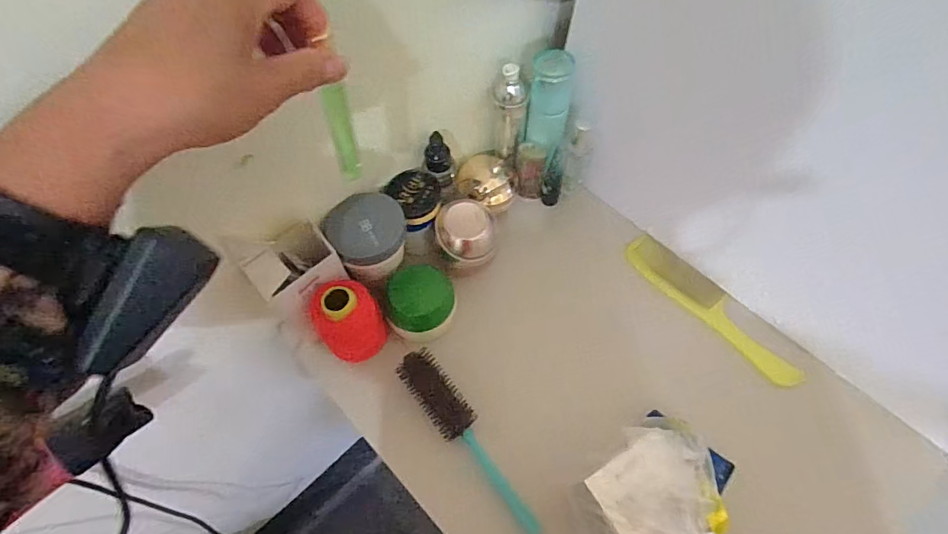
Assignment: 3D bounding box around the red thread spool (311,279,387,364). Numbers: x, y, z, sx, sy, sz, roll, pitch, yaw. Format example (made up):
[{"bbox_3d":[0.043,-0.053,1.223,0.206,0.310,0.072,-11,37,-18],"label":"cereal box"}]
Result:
[{"bbox_3d":[-0.119,0.052,0.455,0.056,0.074,0.054,0,61,0],"label":"red thread spool"}]

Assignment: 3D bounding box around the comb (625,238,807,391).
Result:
[{"bbox_3d":[0.262,0.041,0.523,0.049,0.004,0.213,-37,67,-18],"label":"comb"}]

